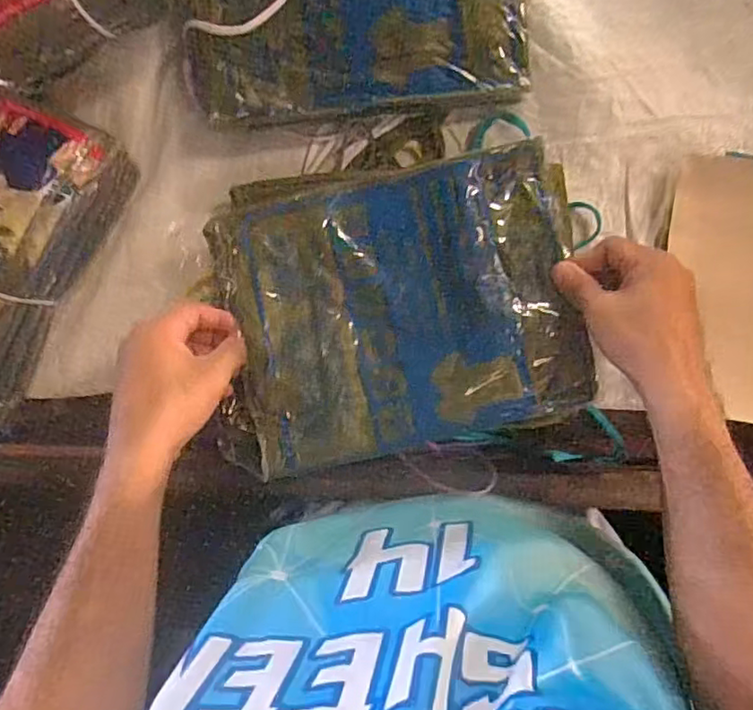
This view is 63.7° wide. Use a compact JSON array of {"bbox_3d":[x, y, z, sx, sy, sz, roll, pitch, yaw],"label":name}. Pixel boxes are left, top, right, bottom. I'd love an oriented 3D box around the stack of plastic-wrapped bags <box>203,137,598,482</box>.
[{"bbox_3d":[0.017,-0.039,0.474,0.276,0.029,0.223,-7,87,5],"label":"stack of plastic-wrapped bags"}]

